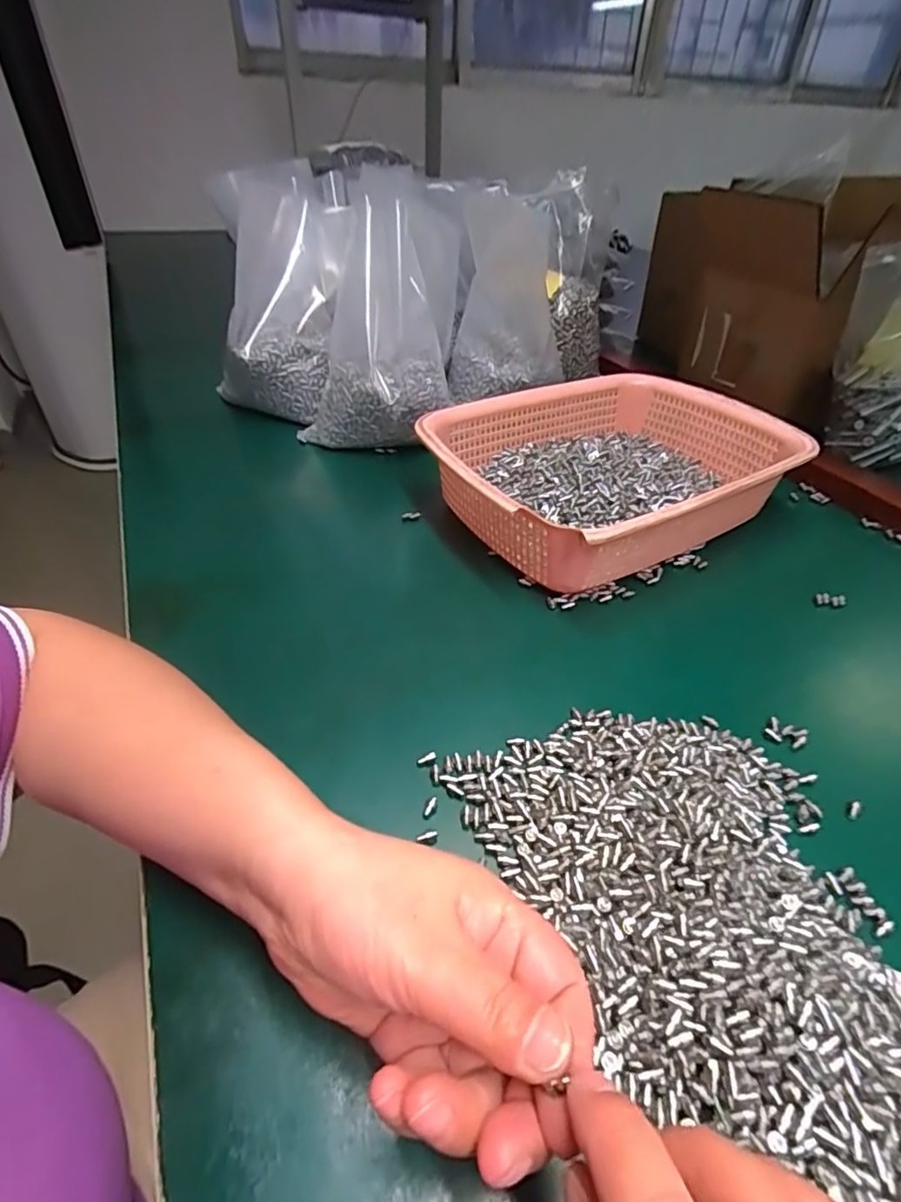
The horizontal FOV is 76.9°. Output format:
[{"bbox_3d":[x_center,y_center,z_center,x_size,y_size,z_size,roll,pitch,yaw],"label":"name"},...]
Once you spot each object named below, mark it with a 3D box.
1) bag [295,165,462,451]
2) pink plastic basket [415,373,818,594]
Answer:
[{"bbox_3d":[-0.074,-0.260,0.543,0.133,0.205,0.119,10,41,9],"label":"bag"},{"bbox_3d":[0.133,-0.114,0.481,0.289,0.063,0.212,-21,46,-25],"label":"pink plastic basket"}]

